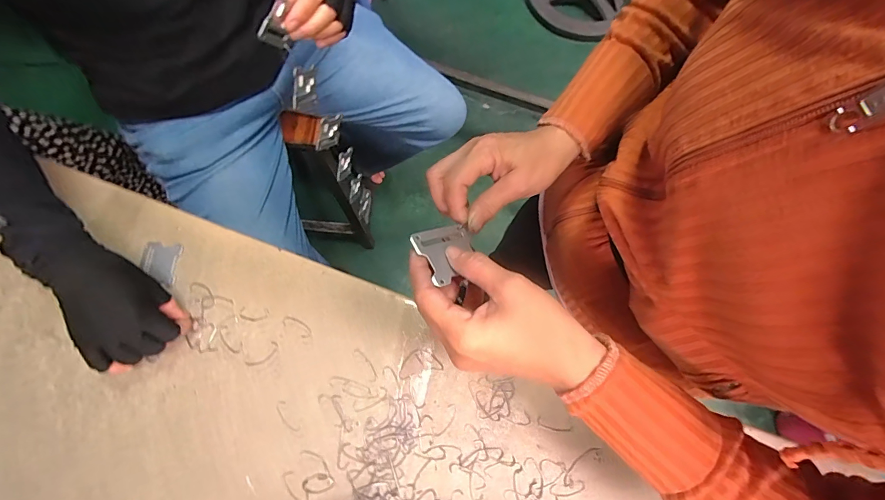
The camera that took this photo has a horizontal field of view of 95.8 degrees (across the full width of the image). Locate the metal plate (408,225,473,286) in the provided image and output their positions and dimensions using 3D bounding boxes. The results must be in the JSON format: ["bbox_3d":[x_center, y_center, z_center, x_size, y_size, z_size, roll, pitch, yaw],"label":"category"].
[{"bbox_3d":[0.005,0.001,0.290,0.047,0.005,0.041,-19,70,-40],"label":"metal plate"}]

